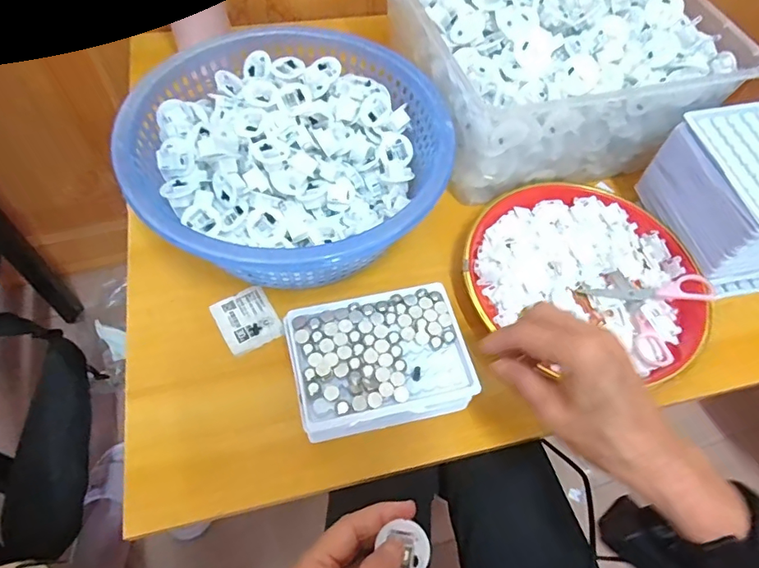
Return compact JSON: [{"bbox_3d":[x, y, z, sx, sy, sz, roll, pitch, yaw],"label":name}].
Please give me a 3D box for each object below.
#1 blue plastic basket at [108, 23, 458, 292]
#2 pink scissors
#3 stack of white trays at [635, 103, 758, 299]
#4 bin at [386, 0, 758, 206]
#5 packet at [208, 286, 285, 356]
[{"bbox_3d":[-0.088,-0.120,0.467,0.265,0.101,0.243,1,60,-2],"label":"blue plastic basket"},{"bbox_3d":[0.255,0.018,0.453,0.099,0.019,0.093,-23,64,-15],"label":"pink scissors"},{"bbox_3d":[0.337,-0.081,0.464,0.097,0.096,0.140,-10,61,-9],"label":"stack of white trays"},{"bbox_3d":[0.173,-0.258,0.537,0.288,0.133,0.282,-13,62,-10],"label":"bin"},{"bbox_3d":[-0.118,0.031,0.442,0.049,0.005,0.059,-28,65,-17],"label":"packet"}]

